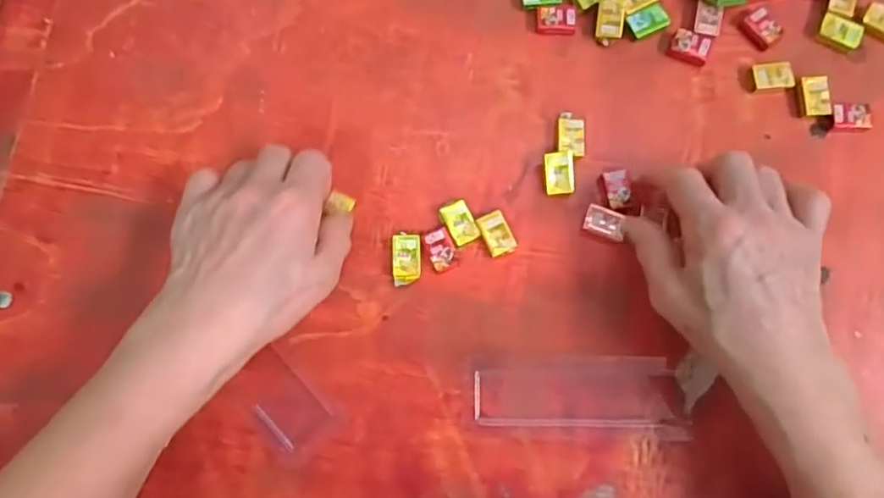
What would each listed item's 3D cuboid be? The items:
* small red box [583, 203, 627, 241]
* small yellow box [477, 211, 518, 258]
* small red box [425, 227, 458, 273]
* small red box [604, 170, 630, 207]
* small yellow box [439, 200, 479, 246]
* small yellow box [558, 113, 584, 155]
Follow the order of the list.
[{"bbox_3d":[0.100,-0.017,0.368,0.024,0.004,0.018,19,80,3],"label":"small red box"},{"bbox_3d":[0.034,-0.009,0.369,0.017,0.009,0.027,-22,81,-4],"label":"small yellow box"},{"bbox_3d":[0.000,0.000,0.367,0.016,0.007,0.026,-17,80,-3],"label":"small red box"},{"bbox_3d":[0.109,-0.038,0.373,0.015,0.005,0.024,-4,80,-1],"label":"small red box"},{"bbox_3d":[0.011,-0.016,0.369,0.017,0.010,0.026,-23,81,-4],"label":"small yellow box"},{"bbox_3d":[0.082,-0.072,0.380,0.016,0.010,0.029,3,80,1],"label":"small yellow box"}]

